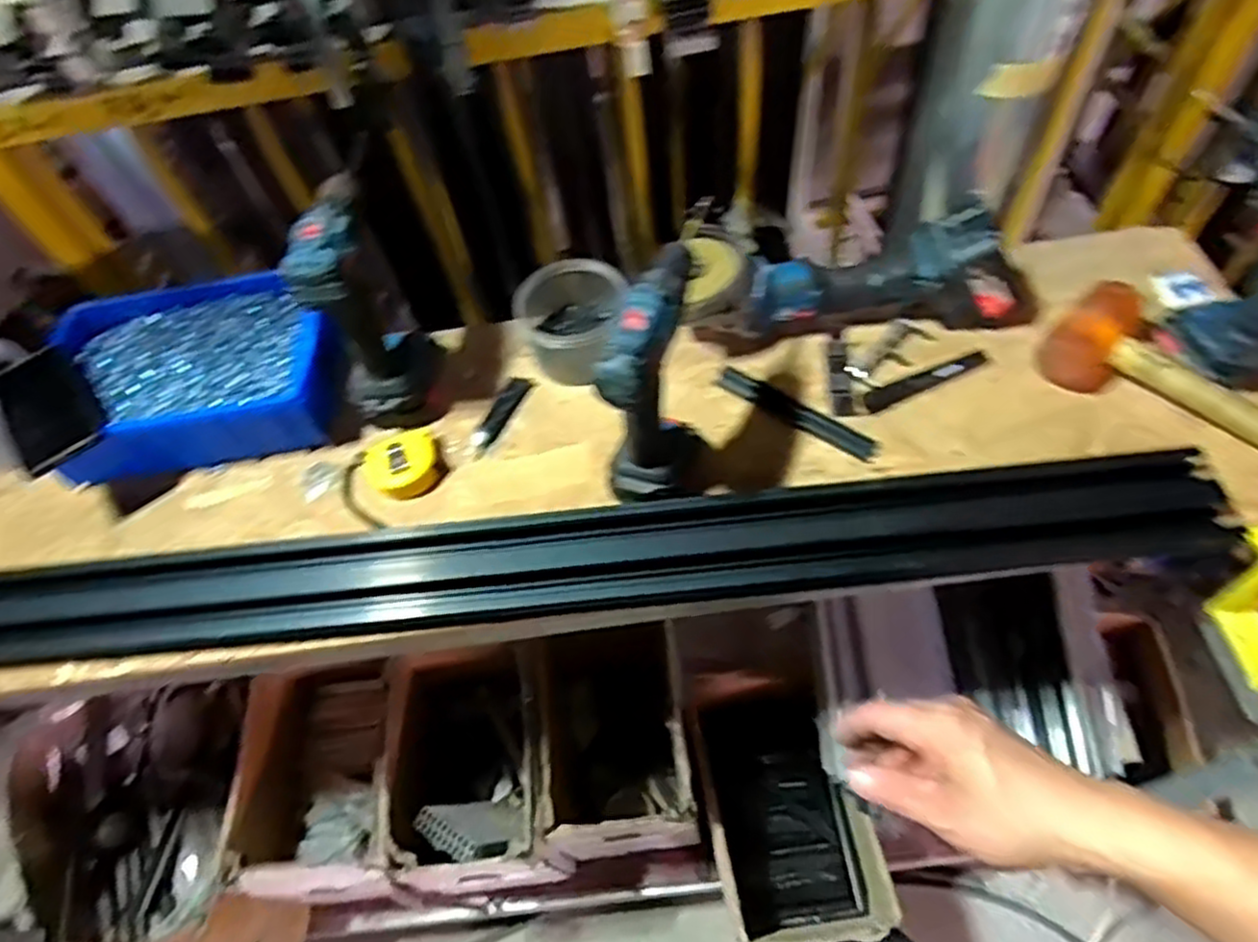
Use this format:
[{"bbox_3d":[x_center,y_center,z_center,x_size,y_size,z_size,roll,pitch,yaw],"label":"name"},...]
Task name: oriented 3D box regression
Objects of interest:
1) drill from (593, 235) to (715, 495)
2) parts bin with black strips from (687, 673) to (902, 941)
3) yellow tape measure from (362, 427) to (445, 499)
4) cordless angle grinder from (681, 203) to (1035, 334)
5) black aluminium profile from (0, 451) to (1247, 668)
[{"bbox_3d":[0.024,-0.075,0.648,0.088,0.214,0.145,1,58,6],"label":"drill"},{"bbox_3d":[0.221,0.502,1.105,0.218,0.196,0.362,-14,57,-4],"label":"parts bin with black strips"},{"bbox_3d":[-0.227,-0.007,0.745,0.076,0.027,0.070,-2,57,4],"label":"yellow tape measure"},{"bbox_3d":[0.229,-0.203,0.762,0.381,0.112,0.103,-5,57,2],"label":"cordless angle grinder"},{"bbox_3d":[-0.077,0.080,0.673,1.160,0.052,0.105,-5,57,2],"label":"black aluminium profile"}]

